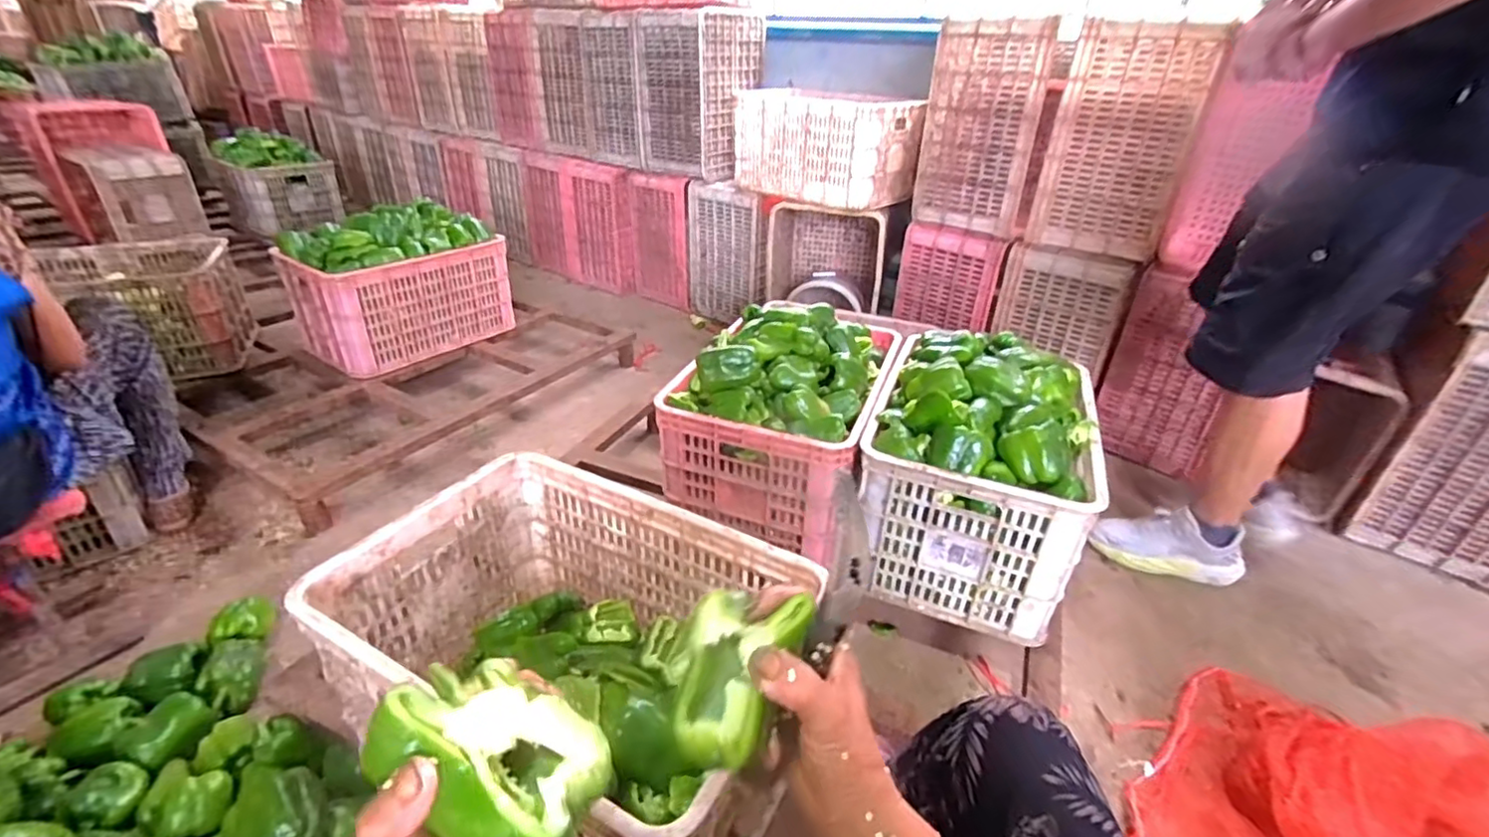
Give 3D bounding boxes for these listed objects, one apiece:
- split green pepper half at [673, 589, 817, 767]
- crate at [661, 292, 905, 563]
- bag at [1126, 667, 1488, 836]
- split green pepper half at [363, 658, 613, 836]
[{"bbox_3d":[0.003,0.153,0.370,0.074,0.045,0.096,-13,43,32],"label":"split green pepper half"},{"bbox_3d":[0.079,-0.034,1.135,0.320,0.288,0.400,14,34,19],"label":"crate"},{"bbox_3d":[0.655,0.475,0.751,0.379,0.174,0.311,-19,38,-29],"label":"bag"},{"bbox_3d":[-0.121,0.168,0.302,0.098,0.048,0.078,37,20,17],"label":"split green pepper half"}]

